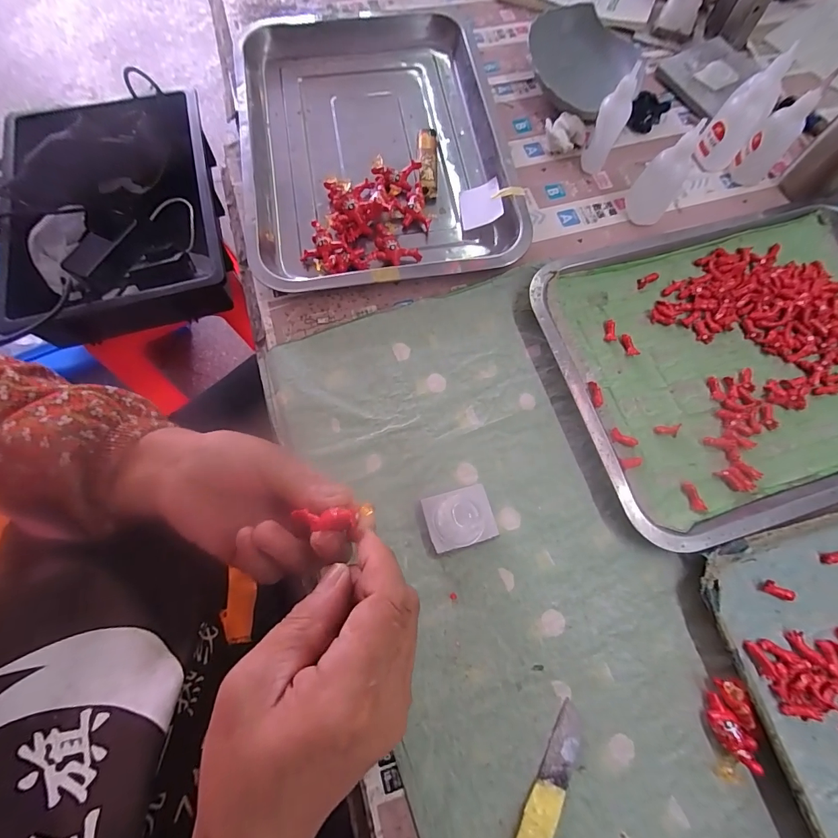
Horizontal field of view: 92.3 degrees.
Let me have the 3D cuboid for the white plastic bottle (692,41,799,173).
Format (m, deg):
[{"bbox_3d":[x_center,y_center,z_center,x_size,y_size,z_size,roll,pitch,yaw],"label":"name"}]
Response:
[{"bbox_3d":[0.321,-0.303,0.402,0.041,0.079,0.051,35,74,10],"label":"white plastic bottle"}]

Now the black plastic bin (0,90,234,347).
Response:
[{"bbox_3d":[-0.511,-0.346,0.683,0.324,0.106,0.437,-16,73,-6],"label":"black plastic bin"}]

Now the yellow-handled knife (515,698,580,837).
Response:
[{"bbox_3d":[0.081,0.238,0.254,0.021,0.007,0.104,26,73,7],"label":"yellow-handled knife"}]

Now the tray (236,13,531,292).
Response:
[{"bbox_3d":[-0.047,-0.288,0.420,0.262,0.034,0.349,-9,72,-4],"label":"tray"}]

